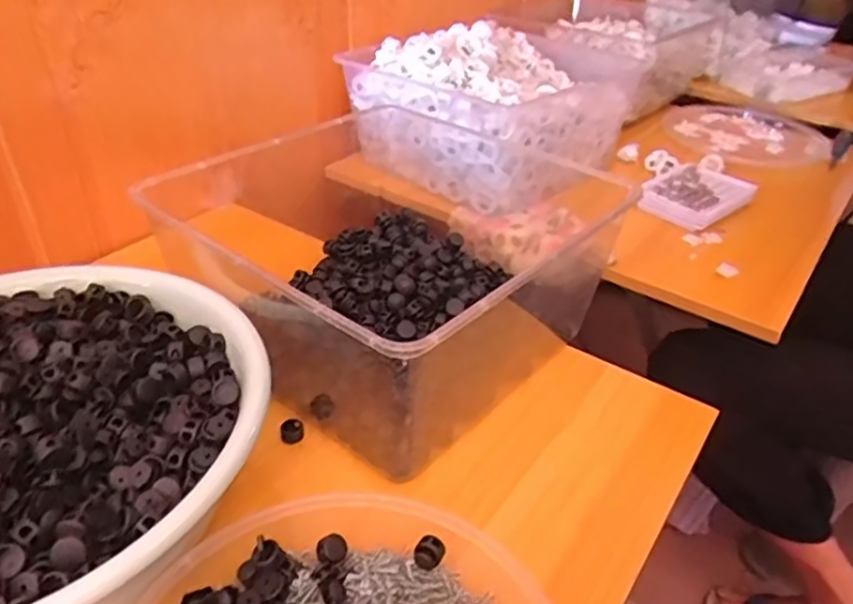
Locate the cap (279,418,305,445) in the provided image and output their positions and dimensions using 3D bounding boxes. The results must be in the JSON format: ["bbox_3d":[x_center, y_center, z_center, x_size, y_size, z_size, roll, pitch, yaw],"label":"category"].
[{"bbox_3d":[-0.102,0.097,0.491,0.017,0.014,0.018,2,36,-2],"label":"cap"}]

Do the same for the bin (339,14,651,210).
[{"bbox_3d":[0.111,-0.277,0.873,0.359,0.138,0.272,-28,46,-36],"label":"bin"}]

